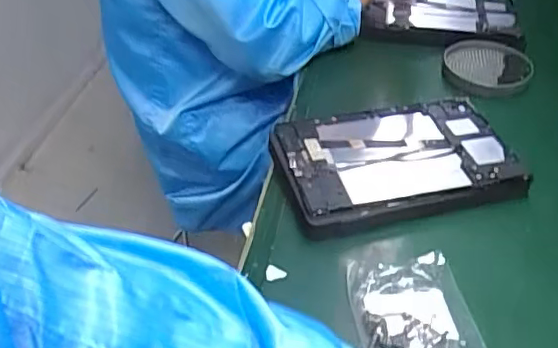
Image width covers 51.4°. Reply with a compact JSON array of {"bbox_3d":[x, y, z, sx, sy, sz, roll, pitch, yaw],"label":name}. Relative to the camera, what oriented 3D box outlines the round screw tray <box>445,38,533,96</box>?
[{"bbox_3d":[0.282,-0.146,0.790,0.109,0.030,0.108,1,42,-1],"label":"round screw tray"}]

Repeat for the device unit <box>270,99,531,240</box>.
[{"bbox_3d":[0.126,-0.016,0.630,0.243,0.030,0.157,-9,43,-12],"label":"device unit"}]

